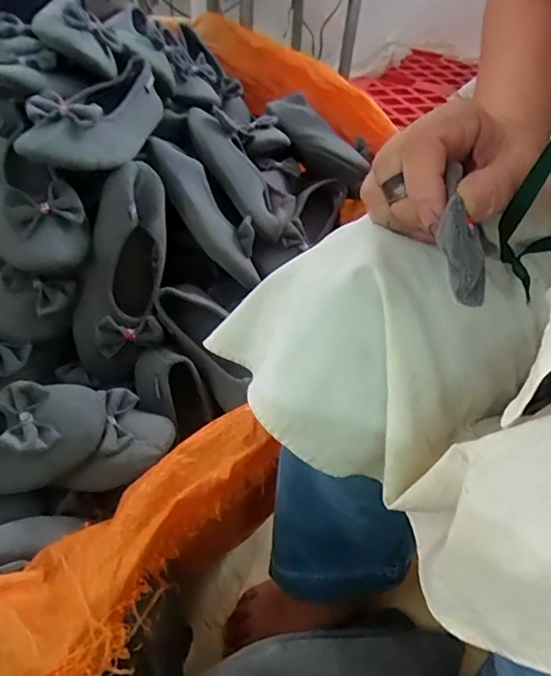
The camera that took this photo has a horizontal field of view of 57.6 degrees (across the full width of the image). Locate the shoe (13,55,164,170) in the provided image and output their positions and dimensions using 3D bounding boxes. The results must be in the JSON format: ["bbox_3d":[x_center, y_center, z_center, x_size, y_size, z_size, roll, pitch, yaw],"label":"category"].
[{"bbox_3d":[-0.210,-0.260,0.592,0.097,0.061,0.239,6,43,1],"label":"shoe"}]

